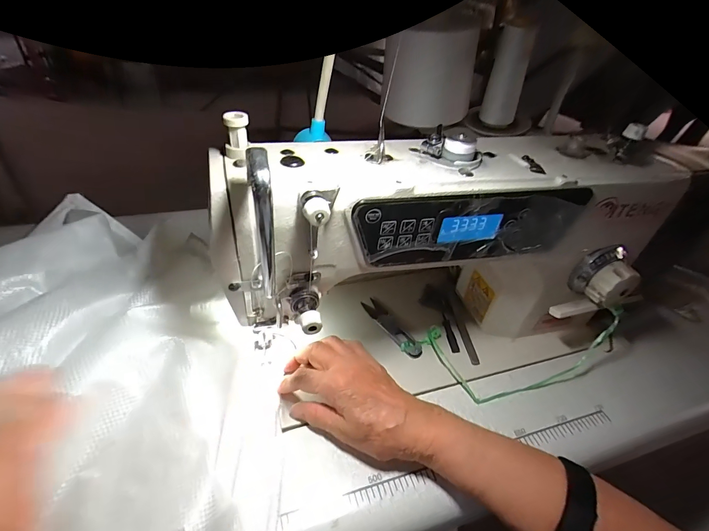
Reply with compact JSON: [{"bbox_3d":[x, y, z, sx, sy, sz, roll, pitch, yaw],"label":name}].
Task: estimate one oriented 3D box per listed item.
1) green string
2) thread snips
[{"bbox_3d":[0.172,0.078,0.404,0.217,0.072,0.104,-8,42,-17],"label":"green string"},{"bbox_3d":[0.045,0.073,0.444,0.026,0.007,0.101,-20,46,-29],"label":"thread snips"}]

